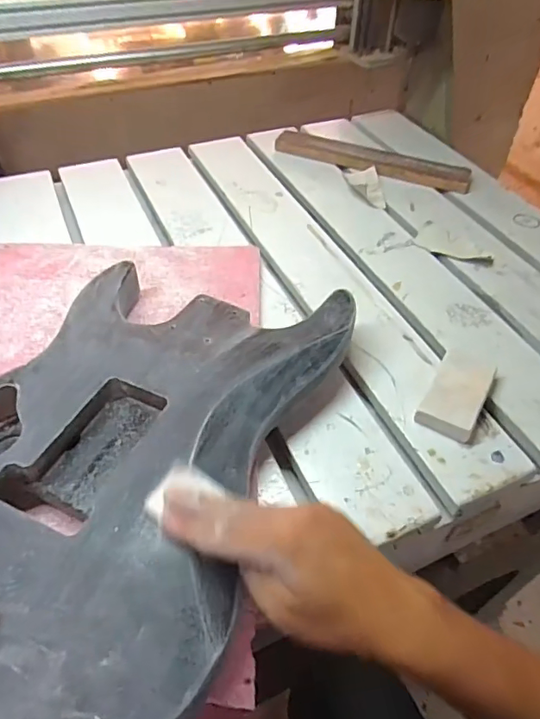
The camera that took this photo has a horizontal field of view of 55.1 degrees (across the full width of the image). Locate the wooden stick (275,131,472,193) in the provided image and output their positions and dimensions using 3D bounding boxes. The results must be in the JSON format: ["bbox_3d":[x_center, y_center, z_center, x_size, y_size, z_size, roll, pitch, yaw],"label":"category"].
[{"bbox_3d":[0.154,-0.307,0.801,0.303,0.021,0.047,20,50,15],"label":"wooden stick"}]

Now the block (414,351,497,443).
[{"bbox_3d":[0.179,0.030,0.494,0.051,0.025,0.093,25,51,19],"label":"block"}]

